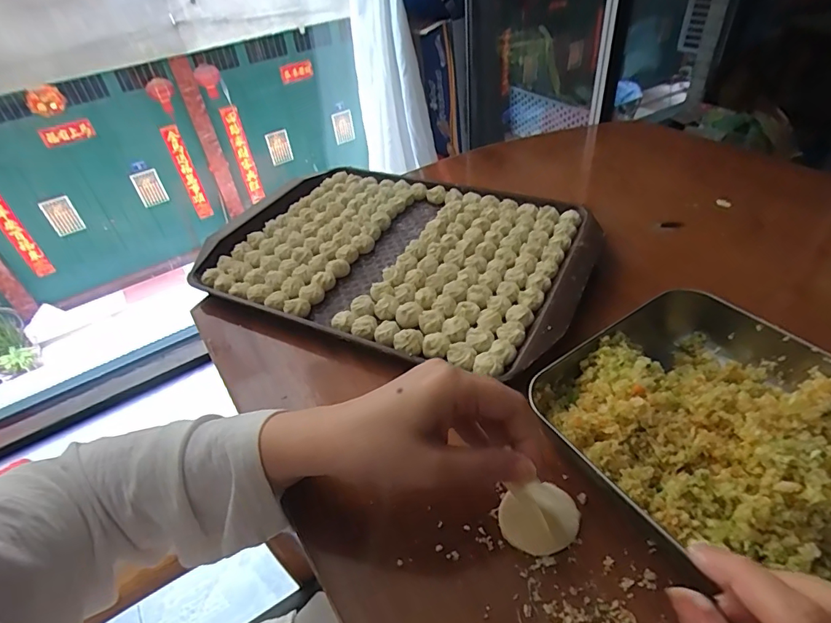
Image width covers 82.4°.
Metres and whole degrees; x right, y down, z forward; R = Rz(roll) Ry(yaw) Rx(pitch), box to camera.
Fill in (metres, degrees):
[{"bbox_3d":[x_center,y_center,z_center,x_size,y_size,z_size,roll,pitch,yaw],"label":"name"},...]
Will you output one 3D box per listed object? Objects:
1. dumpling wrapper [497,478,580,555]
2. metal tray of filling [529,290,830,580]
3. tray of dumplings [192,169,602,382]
[{"bbox_3d":[0.081,0.134,0.310,0.049,0.006,0.044,4,44,10],"label":"dumpling wrapper"},{"bbox_3d":[0.239,0.088,0.308,0.214,0.056,0.269,-31,47,-25],"label":"metal tray of filling"},{"bbox_3d":[-0.023,-0.073,0.535,0.409,0.037,0.284,16,46,23],"label":"tray of dumplings"}]

